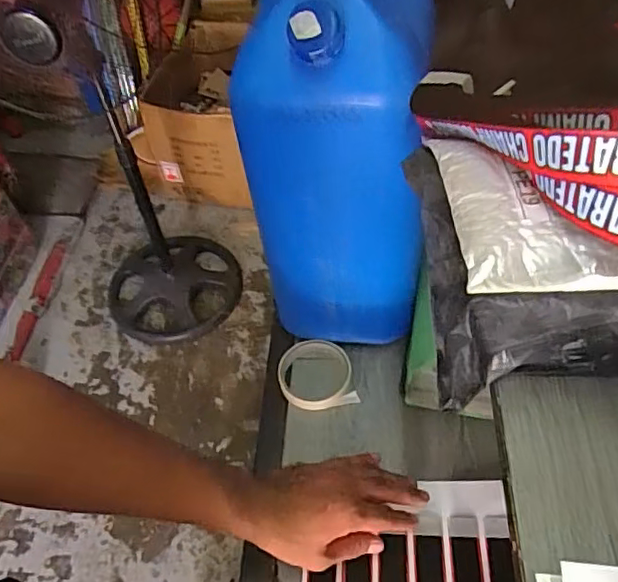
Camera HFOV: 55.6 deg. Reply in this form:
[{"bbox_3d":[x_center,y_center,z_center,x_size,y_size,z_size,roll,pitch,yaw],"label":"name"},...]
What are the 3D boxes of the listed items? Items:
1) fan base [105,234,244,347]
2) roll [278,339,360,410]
[{"bbox_3d":[-0.411,-0.023,1.841,0.421,0.072,0.405,-2,51,3],"label":"fan base"},{"bbox_3d":[0.007,0.102,0.711,0.087,0.022,0.087,-2,51,3],"label":"roll"}]

